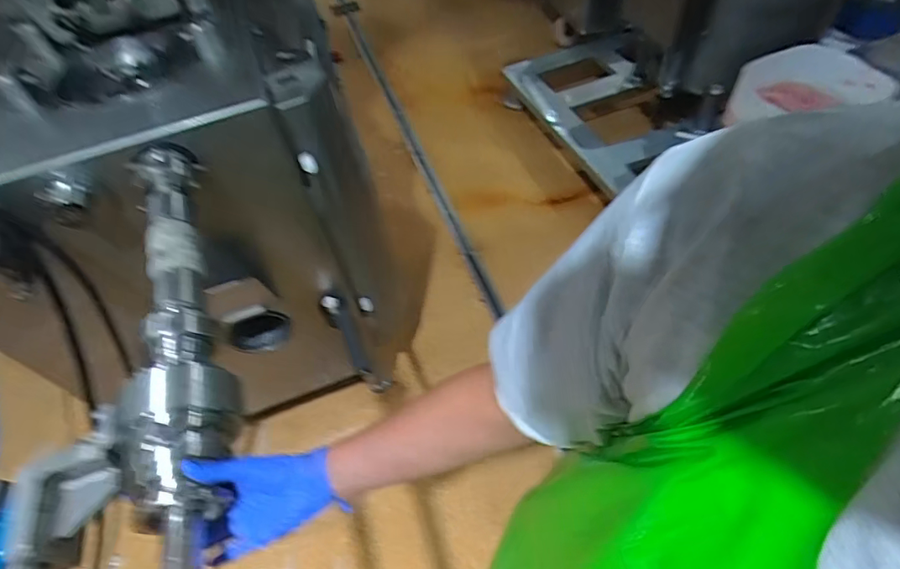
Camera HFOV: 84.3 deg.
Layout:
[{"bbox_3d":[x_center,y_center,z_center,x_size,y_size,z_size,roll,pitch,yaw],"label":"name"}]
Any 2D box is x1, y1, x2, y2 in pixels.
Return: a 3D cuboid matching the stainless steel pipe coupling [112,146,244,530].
[{"bbox_3d":[-0.352,0.015,0.644,0.113,0.082,0.554,-17,53,-10],"label":"stainless steel pipe coupling"}]

